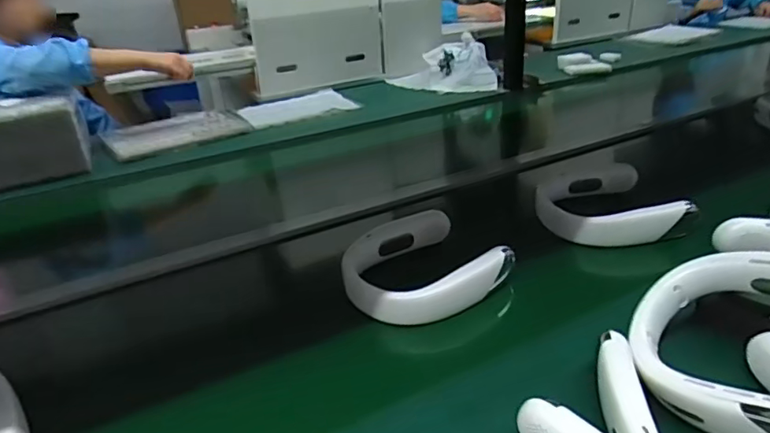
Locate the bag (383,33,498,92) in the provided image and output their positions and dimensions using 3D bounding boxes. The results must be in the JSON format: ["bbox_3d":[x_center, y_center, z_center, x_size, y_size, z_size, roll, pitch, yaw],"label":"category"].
[{"bbox_3d":[0.176,-0.473,1.688,0.330,0.103,0.265,0,28,6],"label":"bag"}]

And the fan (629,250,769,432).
[{"bbox_3d":[0.318,0.094,0.462,0.192,0.095,0.164,20,36,36],"label":"fan"}]

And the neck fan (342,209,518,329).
[{"bbox_3d":[0.050,0.062,0.722,0.218,0.044,0.200,-22,34,-31],"label":"neck fan"}]

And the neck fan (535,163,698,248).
[{"bbox_3d":[0.339,-0.017,0.846,0.180,0.050,0.187,-7,28,-8],"label":"neck fan"}]

